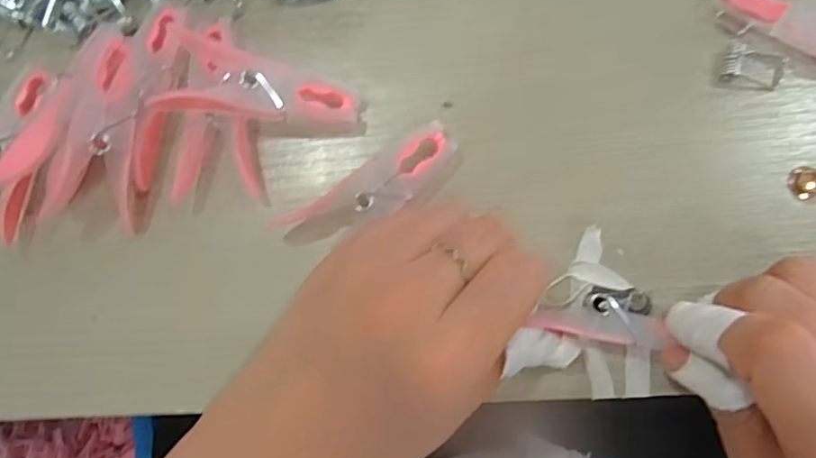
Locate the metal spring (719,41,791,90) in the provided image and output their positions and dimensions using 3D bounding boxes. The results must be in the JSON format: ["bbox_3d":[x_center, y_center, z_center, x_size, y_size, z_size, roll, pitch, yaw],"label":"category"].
[{"bbox_3d":[0.133,-0.063,0.213,0.023,0.004,0.016,12,85,8],"label":"metal spring"}]

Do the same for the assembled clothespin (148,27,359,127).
[{"bbox_3d":[-0.061,-0.058,0.227,0.079,0.021,0.035,12,85,8],"label":"assembled clothespin"}]

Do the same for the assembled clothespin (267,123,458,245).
[{"bbox_3d":[-0.015,-0.015,0.224,0.076,0.016,0.023,-31,81,3],"label":"assembled clothespin"}]

